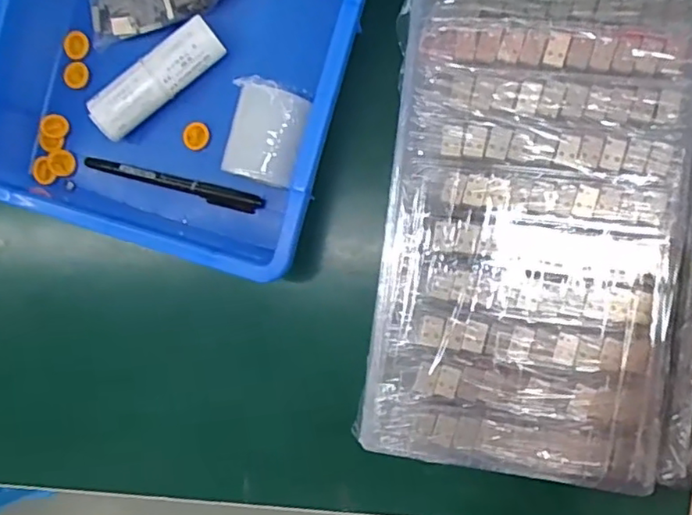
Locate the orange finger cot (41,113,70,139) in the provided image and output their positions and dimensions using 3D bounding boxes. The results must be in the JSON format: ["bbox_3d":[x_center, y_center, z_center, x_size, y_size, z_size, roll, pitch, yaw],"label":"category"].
[{"bbox_3d":[-0.219,-0.099,0.456,0.023,0.007,0.018,25,92,8],"label":"orange finger cot"}]

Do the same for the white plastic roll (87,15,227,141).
[{"bbox_3d":[-0.134,-0.127,0.436,0.104,0.025,0.031,-38,86,6],"label":"white plastic roll"}]

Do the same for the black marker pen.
[{"bbox_3d":[-0.129,-0.054,0.444,0.138,0.009,0.015,13,93,7],"label":"black marker pen"}]

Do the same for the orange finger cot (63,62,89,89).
[{"bbox_3d":[-0.204,-0.137,0.454,0.020,0.007,0.021,0,89,8],"label":"orange finger cot"}]

